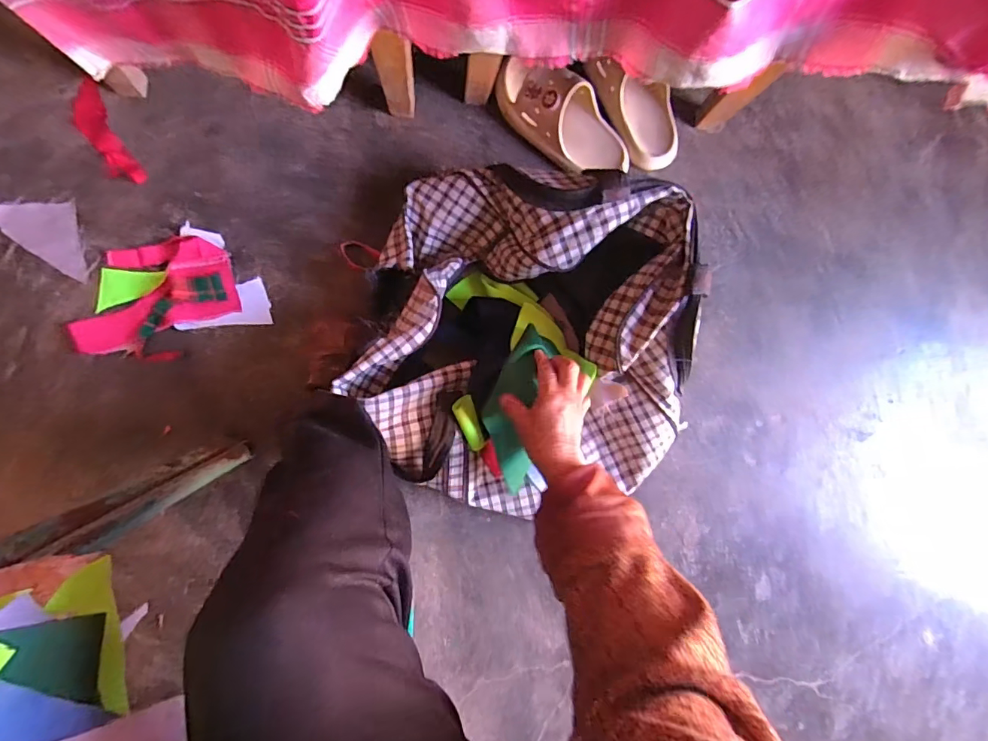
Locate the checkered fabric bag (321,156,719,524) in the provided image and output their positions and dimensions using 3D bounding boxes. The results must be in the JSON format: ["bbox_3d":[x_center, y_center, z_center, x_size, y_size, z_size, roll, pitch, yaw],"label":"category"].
[{"bbox_3d":[0.052,-0.031,0.595,0.426,0.158,0.435,17,88,-7],"label":"checkered fabric bag"}]

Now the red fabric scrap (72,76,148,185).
[{"bbox_3d":[-0.519,-0.313,0.619,0.045,0.013,0.154,-29,94,-5],"label":"red fabric scrap"}]

